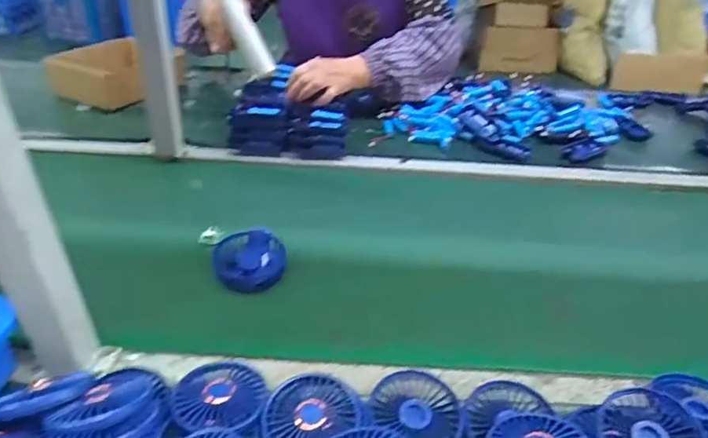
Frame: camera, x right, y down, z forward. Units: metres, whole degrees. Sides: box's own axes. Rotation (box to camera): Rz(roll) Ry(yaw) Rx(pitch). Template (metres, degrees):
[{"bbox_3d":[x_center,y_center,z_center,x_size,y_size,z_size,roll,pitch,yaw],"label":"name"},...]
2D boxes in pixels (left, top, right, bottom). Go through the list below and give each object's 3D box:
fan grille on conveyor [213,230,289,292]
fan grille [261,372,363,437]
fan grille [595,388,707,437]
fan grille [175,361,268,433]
[{"bbox_3d":[-0.131,0.050,0.670,0.086,0.029,0.094,-7,36,-14],"label":"fan grille on conveyor"},{"bbox_3d":[-0.039,0.177,0.491,0.088,0.017,0.076,-14,38,-23],"label":"fan grille"},{"bbox_3d":[0.265,0.196,0.476,0.085,0.026,0.087,2,35,-1],"label":"fan grille"},{"bbox_3d":[-0.128,0.162,0.508,0.083,0.011,0.088,-9,37,-17],"label":"fan grille"}]

